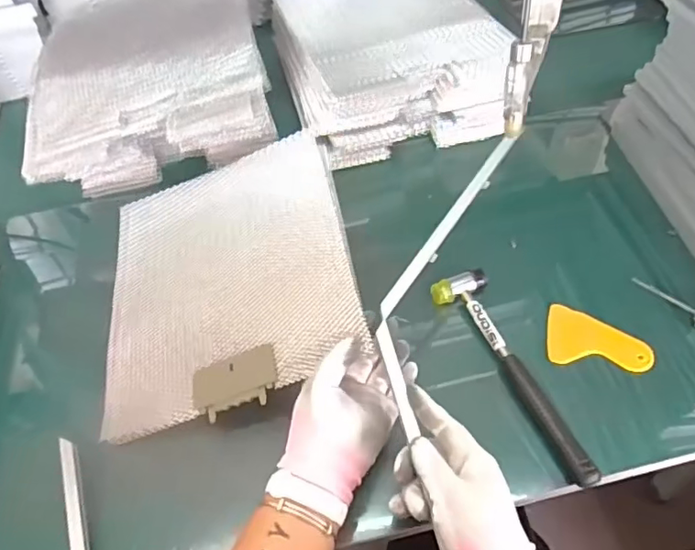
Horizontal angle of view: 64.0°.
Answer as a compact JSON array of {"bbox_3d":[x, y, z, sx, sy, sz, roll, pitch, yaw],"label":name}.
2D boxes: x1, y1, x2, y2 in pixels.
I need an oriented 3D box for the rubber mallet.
[{"bbox_3d":[0.172,0.090,0.552,0.056,0.029,0.239,-24,53,-14],"label":"rubber mallet"}]

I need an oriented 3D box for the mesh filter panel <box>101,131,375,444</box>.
[{"bbox_3d":[-0.134,-0.008,0.611,0.276,0.012,0.315,-20,53,8],"label":"mesh filter panel"}]

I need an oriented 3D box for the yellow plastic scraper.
[{"bbox_3d":[0.261,0.066,0.577,0.098,0.009,0.065,4,62,14],"label":"yellow plastic scraper"}]

